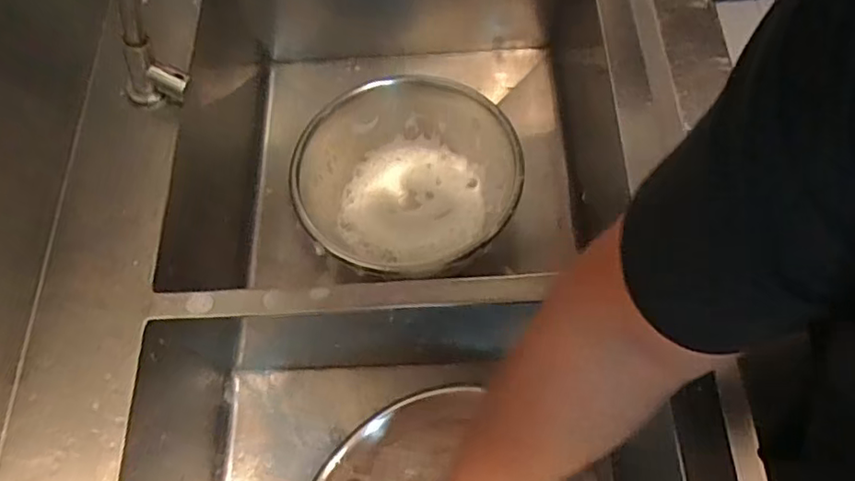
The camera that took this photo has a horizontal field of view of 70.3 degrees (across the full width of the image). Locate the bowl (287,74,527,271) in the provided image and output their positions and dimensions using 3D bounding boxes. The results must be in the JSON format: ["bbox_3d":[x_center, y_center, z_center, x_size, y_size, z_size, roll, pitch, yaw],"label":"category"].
[{"bbox_3d":[-0.020,-0.066,0.761,0.261,0.102,0.255,-1,65,3],"label":"bowl"}]

